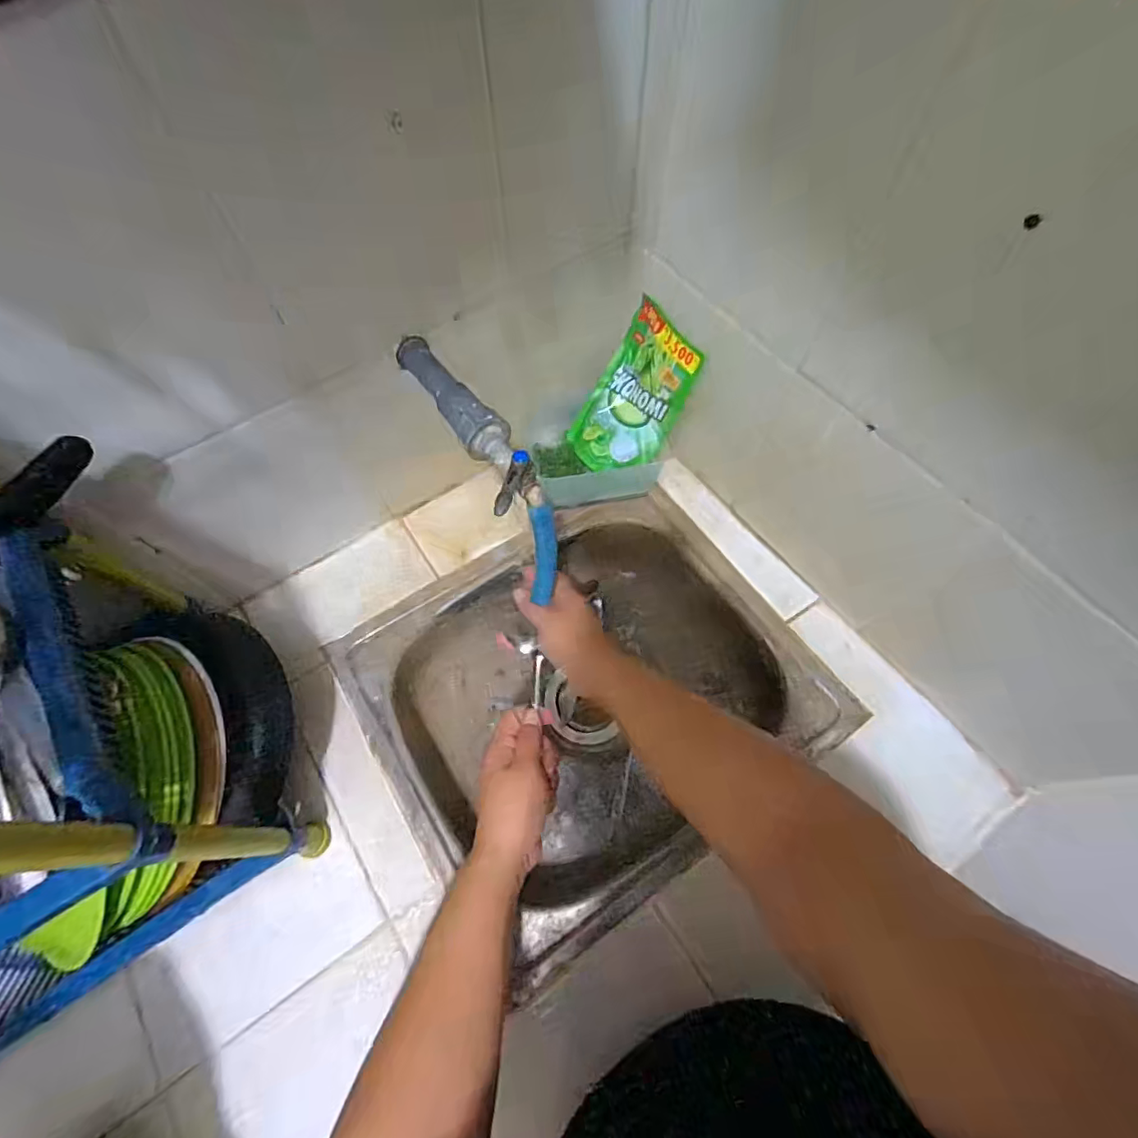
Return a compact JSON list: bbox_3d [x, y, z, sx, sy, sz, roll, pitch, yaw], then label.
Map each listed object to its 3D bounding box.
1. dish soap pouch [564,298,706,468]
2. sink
[{"bbox_3d":[0.063,-0.191,0.602,0.068,0.172,0.109,-19,63,-28],"label":"dish soap pouch"},{"bbox_3d":[0.023,0.143,0.629,0.429,0.143,0.384,-32,68,-14],"label":"sink"}]

